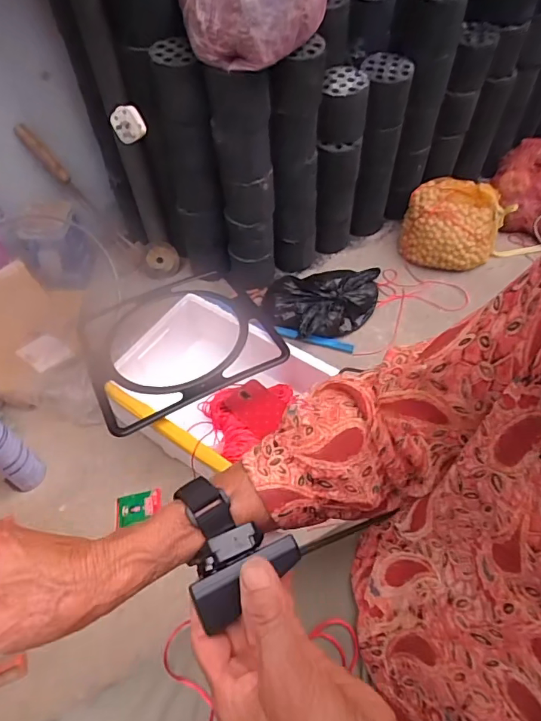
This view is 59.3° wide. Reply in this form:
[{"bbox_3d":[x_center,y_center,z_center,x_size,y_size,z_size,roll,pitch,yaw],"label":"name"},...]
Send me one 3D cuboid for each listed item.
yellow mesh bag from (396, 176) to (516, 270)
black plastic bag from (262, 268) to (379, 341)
[{"bbox_3d":[0.425,-0.319,1.106,0.205,0.123,0.190,28,60,22],"label":"yellow mesh bag"},{"bbox_3d":[0.112,-0.120,1.025,0.250,0.063,0.144,-7,54,-2],"label":"black plastic bag"}]

